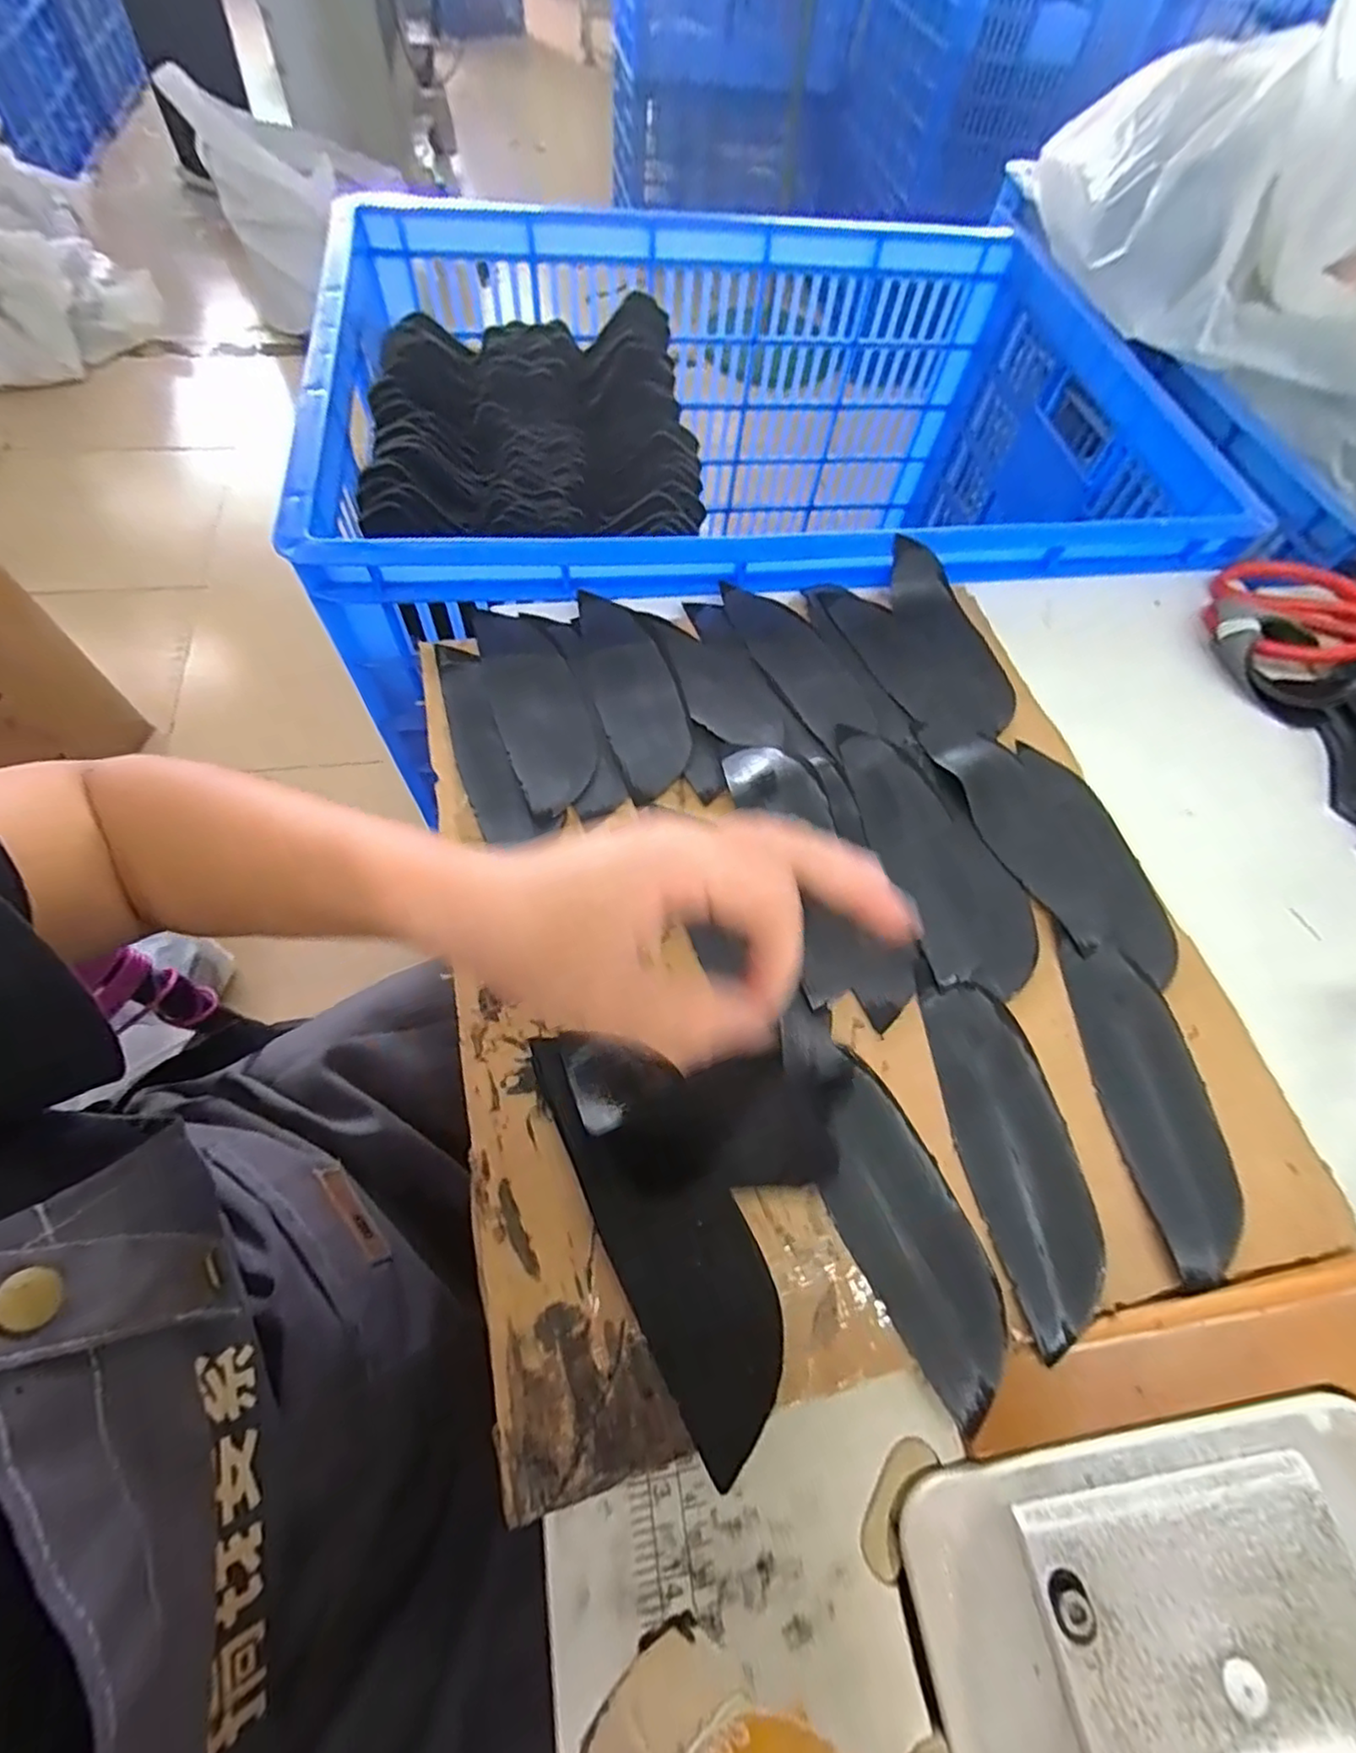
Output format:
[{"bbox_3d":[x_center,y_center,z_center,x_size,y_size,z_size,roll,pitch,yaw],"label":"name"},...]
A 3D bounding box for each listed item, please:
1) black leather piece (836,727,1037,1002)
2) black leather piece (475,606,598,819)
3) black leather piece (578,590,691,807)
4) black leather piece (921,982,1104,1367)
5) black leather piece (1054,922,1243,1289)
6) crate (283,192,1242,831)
[{"bbox_3d":[0.130,-0.015,0.340,0.062,0.006,0.157,-16,66,-15],"label":"black leather piece"},{"bbox_3d":[-0.079,-0.099,0.368,0.050,0.006,0.144,-19,66,-13],"label":"black leather piece"},{"bbox_3d":[-0.027,-0.110,0.375,0.045,0.006,0.147,-15,65,-11],"label":"black leather piece"},{"bbox_3d":[0.144,0.113,0.277,0.047,0.004,0.136,-8,64,-8],"label":"black leather piece"},{"bbox_3d":[0.212,0.095,0.293,0.047,0.004,0.140,-3,64,-5],"label":"black leather piece"},{"bbox_3d":[0.068,-0.367,0.614,0.695,0.265,0.491,-9,64,-10],"label":"crate"}]

